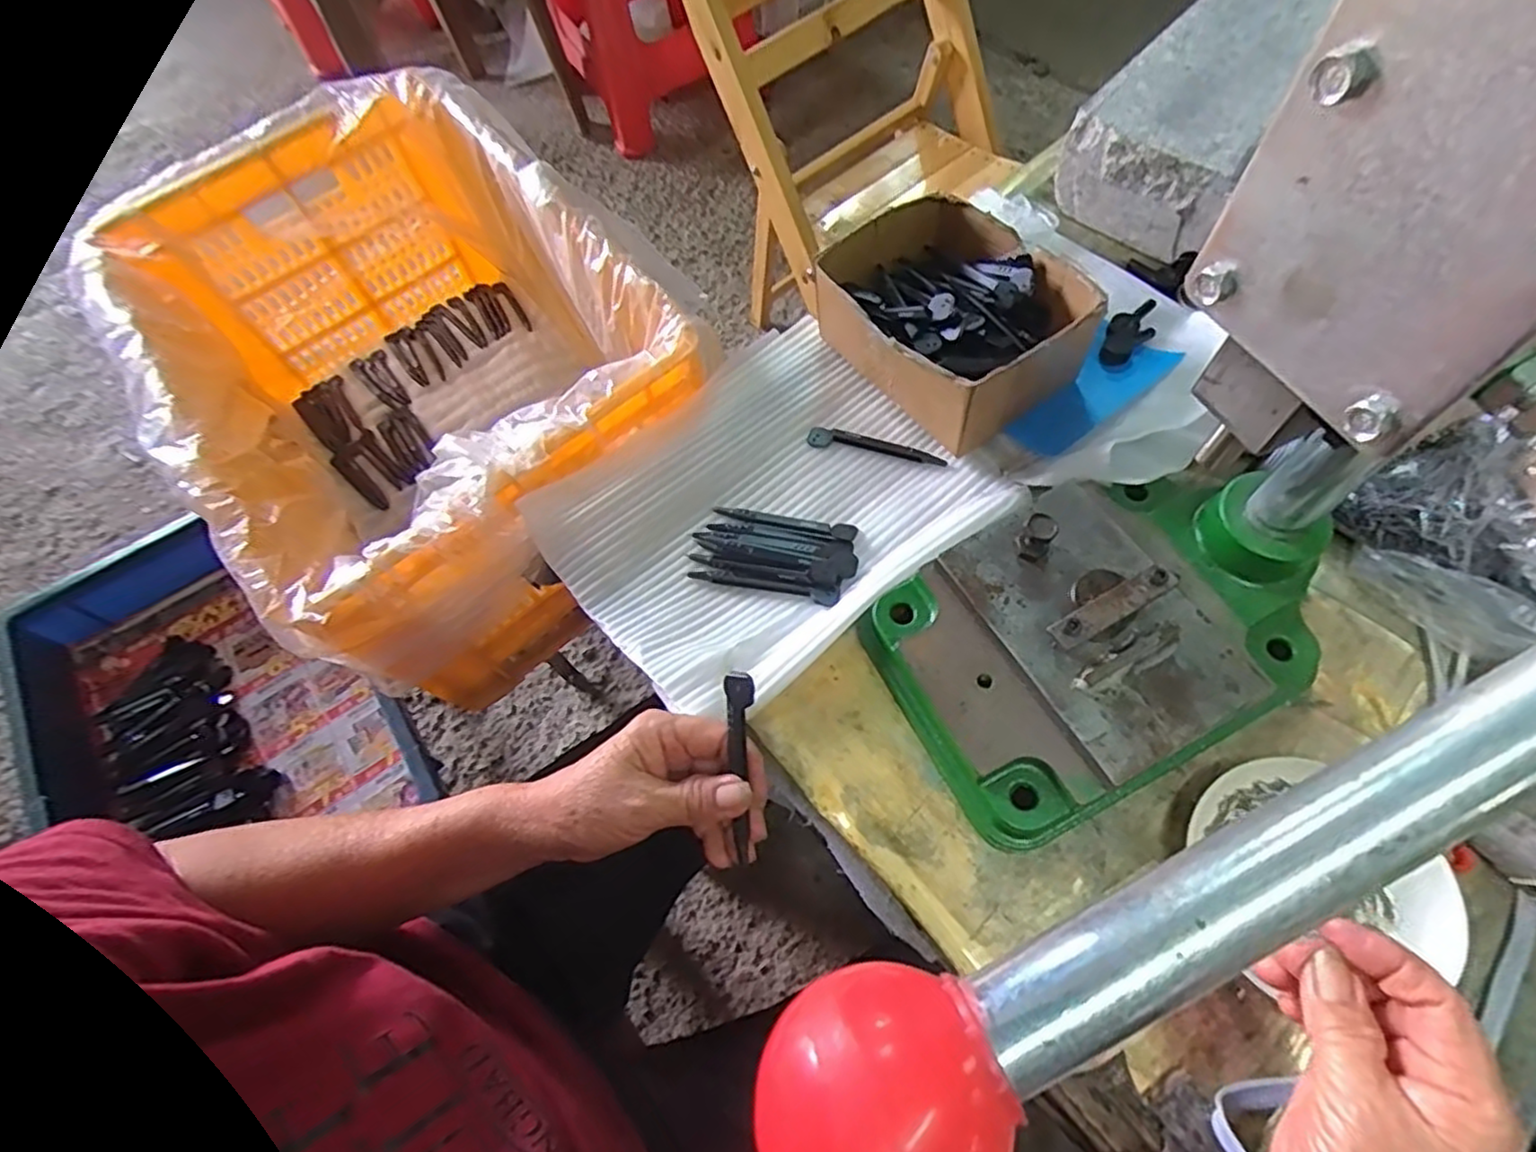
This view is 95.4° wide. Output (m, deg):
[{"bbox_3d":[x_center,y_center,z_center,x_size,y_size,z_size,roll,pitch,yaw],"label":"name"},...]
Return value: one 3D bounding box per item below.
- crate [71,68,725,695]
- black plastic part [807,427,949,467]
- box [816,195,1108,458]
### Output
[{"bbox_3d":[-0.329,-0.183,0.657,0.363,0.277,0.538,-40,68,-14],"label":"crate"},{"bbox_3d":[0.077,-0.093,0.498,0.097,0.007,0.017,11,66,10],"label":"black plastic part"},{"bbox_3d":[0.127,-0.179,0.498,0.132,0.085,0.167,-33,66,-12],"label":"box"}]

